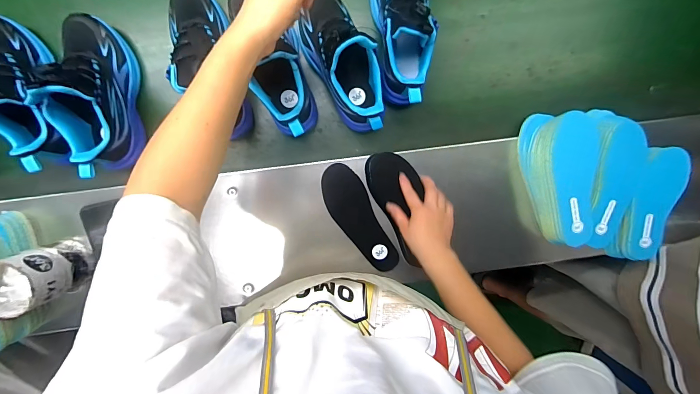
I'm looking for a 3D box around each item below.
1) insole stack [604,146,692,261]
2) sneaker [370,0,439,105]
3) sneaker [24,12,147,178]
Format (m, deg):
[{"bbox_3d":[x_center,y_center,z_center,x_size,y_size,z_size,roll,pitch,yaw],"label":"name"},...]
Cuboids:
[{"bbox_3d":[0.505,0.019,0.546,0.082,0.038,0.199,0,113,-4],"label":"insole stack"},{"bbox_3d":[0.080,-0.255,0.480,0.079,0.133,0.223,-2,99,-3],"label":"sneaker"},{"bbox_3d":[-0.375,-0.148,0.465,0.088,0.143,0.225,2,99,-4],"label":"sneaker"}]

